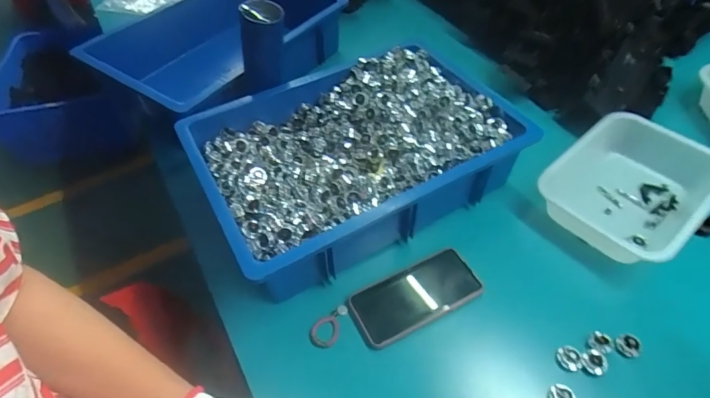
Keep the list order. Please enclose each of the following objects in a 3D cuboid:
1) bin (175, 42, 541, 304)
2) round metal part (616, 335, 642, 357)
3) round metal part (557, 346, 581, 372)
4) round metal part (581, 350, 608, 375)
[{"bbox_3d":[0.002,-0.072,0.652,0.446,0.116,0.319,-27,53,-17],"label":"bin"},{"bbox_3d":[0.326,0.176,0.500,0.025,0.011,0.025,-2,50,3],"label":"round metal part"},{"bbox_3d":[0.253,0.188,0.495,0.025,0.009,0.027,-2,50,3],"label":"round metal part"},{"bbox_3d":[0.280,0.189,0.487,0.027,0.007,0.026,-2,50,3],"label":"round metal part"}]

